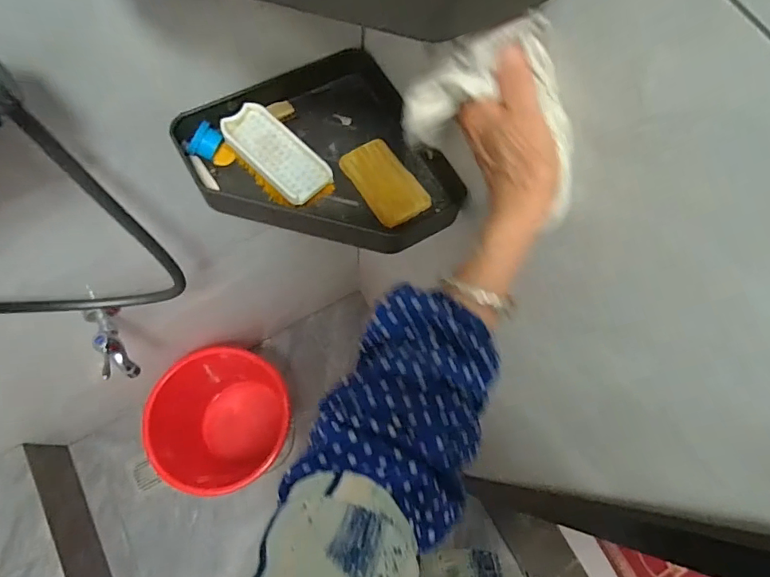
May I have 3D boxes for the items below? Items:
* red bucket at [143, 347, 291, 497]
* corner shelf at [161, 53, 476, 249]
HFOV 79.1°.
[{"bbox_3d":[-0.387,0.311,1.109,0.246,0.310,0.313,5,68,0],"label":"red bucket"},{"bbox_3d":[-0.074,-0.145,0.521,0.261,0.047,0.280,-31,72,-14],"label":"corner shelf"}]

